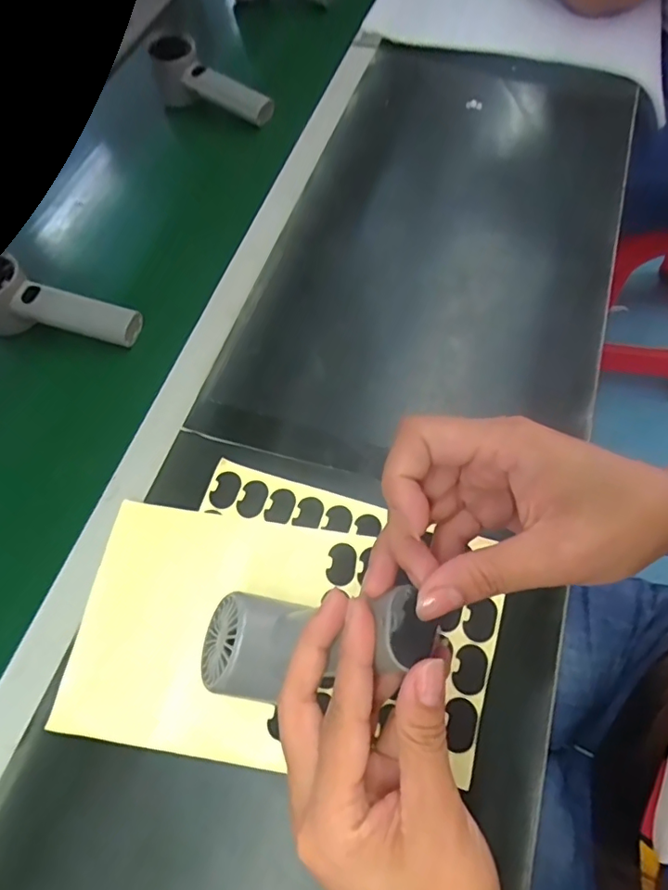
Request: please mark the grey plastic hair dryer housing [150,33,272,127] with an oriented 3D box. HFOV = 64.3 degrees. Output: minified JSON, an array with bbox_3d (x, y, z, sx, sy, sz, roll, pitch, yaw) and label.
[{"bbox_3d":[-0.139,-0.394,0.596,0.141,0.077,0.054,32,69,19],"label":"grey plastic hair dryer housing"}]

